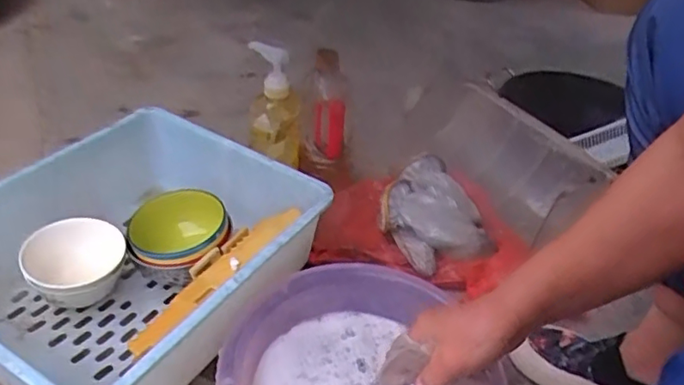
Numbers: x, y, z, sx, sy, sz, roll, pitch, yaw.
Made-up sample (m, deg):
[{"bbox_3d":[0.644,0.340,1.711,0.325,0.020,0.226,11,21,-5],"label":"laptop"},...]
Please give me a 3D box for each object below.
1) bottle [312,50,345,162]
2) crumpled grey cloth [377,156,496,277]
[{"bbox_3d":[-0.018,-0.127,0.855,0.051,0.179,0.040,-2,43,0],"label":"bottle"},{"bbox_3d":[0.142,0.029,0.886,0.154,0.067,0.181,-5,40,-15],"label":"crumpled grey cloth"}]

